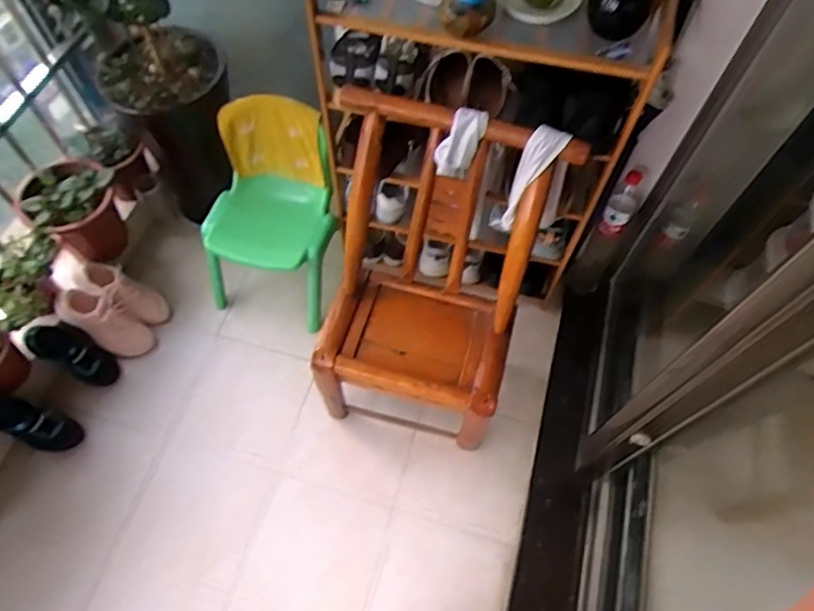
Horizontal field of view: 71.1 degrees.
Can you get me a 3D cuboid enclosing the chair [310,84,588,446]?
[{"bbox_3d":[0.053,-0.018,1.238,0.445,0.693,0.446,11,62,6],"label":"chair"}]

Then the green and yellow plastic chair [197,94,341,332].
[{"bbox_3d":[-0.348,-0.233,1.452,0.316,0.477,0.318,17,62,9],"label":"green and yellow plastic chair"}]

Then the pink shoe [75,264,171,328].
[{"bbox_3d":[-0.735,-0.029,1.504,0.068,0.246,0.104,-13,49,44],"label":"pink shoe"}]

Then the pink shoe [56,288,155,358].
[{"bbox_3d":[-0.772,0.050,1.467,0.087,0.249,0.090,-2,54,40],"label":"pink shoe"}]

